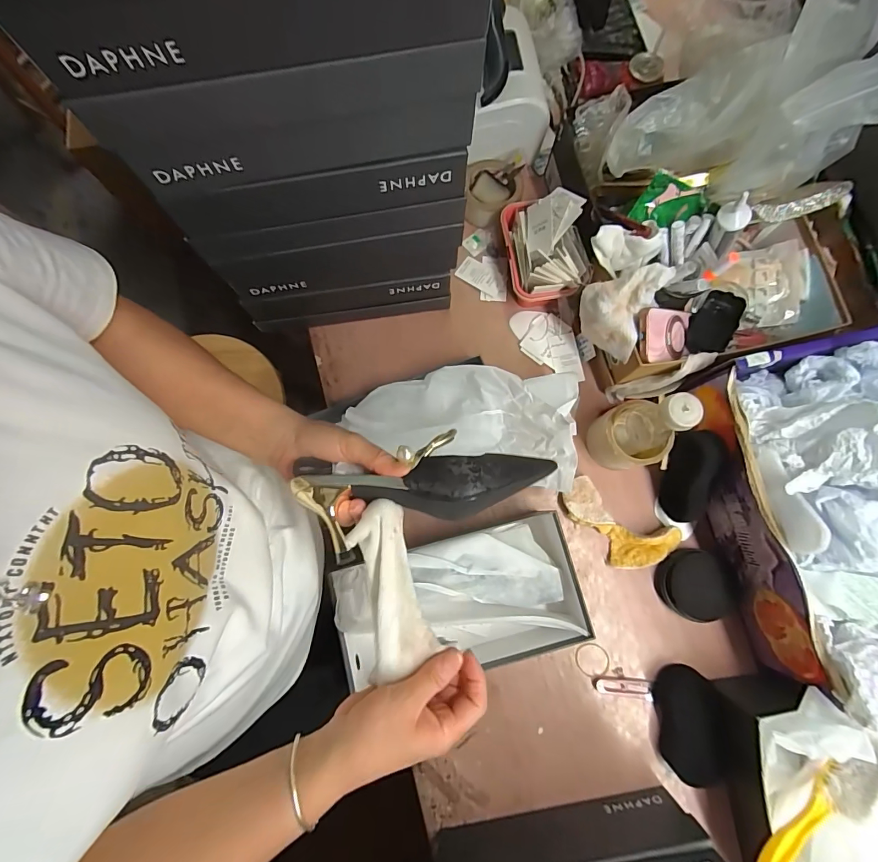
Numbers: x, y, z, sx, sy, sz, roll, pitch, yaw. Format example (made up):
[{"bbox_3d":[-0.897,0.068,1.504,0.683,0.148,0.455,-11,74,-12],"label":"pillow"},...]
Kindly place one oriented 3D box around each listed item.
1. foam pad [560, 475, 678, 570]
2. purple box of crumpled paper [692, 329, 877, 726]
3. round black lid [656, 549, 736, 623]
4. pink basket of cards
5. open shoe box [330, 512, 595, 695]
[{"bbox_3d":[0.249,0.140,0.584,0.163,0.038,0.086,30,81,6],"label":"foam pad"},{"bbox_3d":[0.513,0.079,0.476,0.284,0.192,0.389,-11,79,-2],"label":"purple box of crumpled paper"},{"bbox_3d":[0.359,0.217,0.578,0.093,0.028,0.091,0,79,0],"label":"round black lid"},{"bbox_3d":[0.157,-0.279,0.628,0.106,0.103,0.164,-9,79,-1],"label":"pink basket of cards"},{"bbox_3d":[0.029,0.221,0.536,0.297,0.100,0.161,-12,79,-2],"label":"open shoe box"}]

